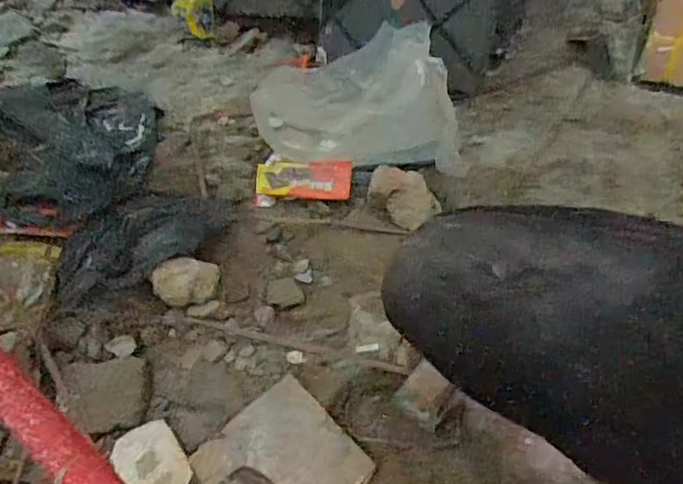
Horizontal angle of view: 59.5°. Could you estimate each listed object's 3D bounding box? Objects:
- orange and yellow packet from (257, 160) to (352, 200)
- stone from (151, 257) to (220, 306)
[{"bbox_3d":[-0.052,-0.085,0.825,0.130,0.023,0.057,-1,52,2],"label":"orange and yellow packet"},{"bbox_3d":[-0.186,0.046,0.713,0.073,0.042,0.057,1,52,4],"label":"stone"}]

